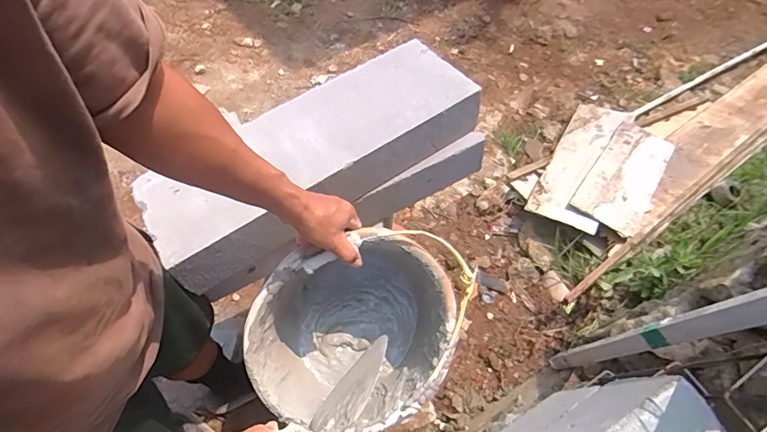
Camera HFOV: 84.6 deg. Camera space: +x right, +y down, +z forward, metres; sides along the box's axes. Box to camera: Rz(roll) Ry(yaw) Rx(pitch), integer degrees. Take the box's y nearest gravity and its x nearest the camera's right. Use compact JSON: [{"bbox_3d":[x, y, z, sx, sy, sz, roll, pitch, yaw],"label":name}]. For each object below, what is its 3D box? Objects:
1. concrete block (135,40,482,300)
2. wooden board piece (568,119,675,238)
[{"bbox_3d":[-0.121,-0.120,0.742,0.585,0.089,0.229,-30,69,-15],"label":"concrete block"},{"bbox_3d":[0.791,-0.141,1.369,0.193,0.032,0.553,37,56,14],"label":"wooden board piece"}]

